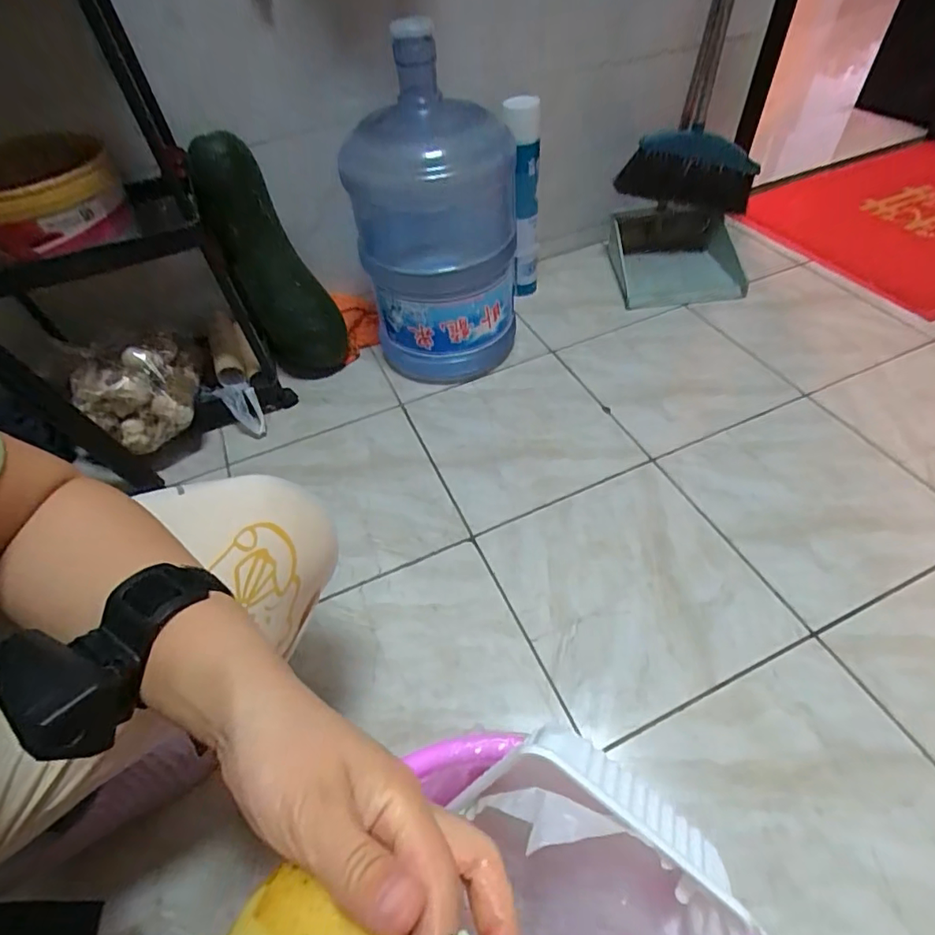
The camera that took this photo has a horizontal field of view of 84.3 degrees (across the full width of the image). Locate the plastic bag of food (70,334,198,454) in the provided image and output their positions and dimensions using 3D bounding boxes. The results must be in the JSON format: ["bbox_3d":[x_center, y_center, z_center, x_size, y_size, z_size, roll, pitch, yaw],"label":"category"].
[{"bbox_3d":[-0.500,-0.113,0.798,0.161,0.103,0.119,-28,53,-17],"label":"plastic bag of food"}]

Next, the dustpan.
[{"bbox_3d":[0.448,-0.452,1.090,0.256,0.108,0.229,-1,51,6],"label":"dustpan"}]

